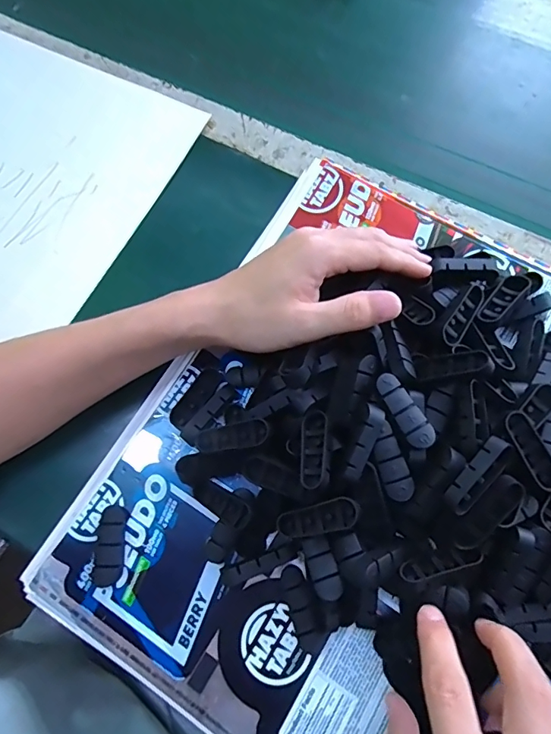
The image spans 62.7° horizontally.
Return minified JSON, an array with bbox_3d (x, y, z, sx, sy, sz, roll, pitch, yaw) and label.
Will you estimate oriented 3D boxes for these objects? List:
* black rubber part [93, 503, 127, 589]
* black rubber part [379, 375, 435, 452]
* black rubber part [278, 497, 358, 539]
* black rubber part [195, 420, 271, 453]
[{"bbox_3d":[-0.105,0.115,0.291,0.017,0.010,0.049,6,72,4],"label":"black rubber part"},{"bbox_3d":[0.076,0.027,0.268,0.015,0.011,0.047,-26,74,-4],"label":"black rubber part"},{"bbox_3d":[0.025,0.088,0.262,0.048,0.006,0.016,-20,71,18],"label":"black rubber part"},{"bbox_3d":[-0.027,0.044,0.285,0.049,0.006,0.014,-13,71,13],"label":"black rubber part"}]

